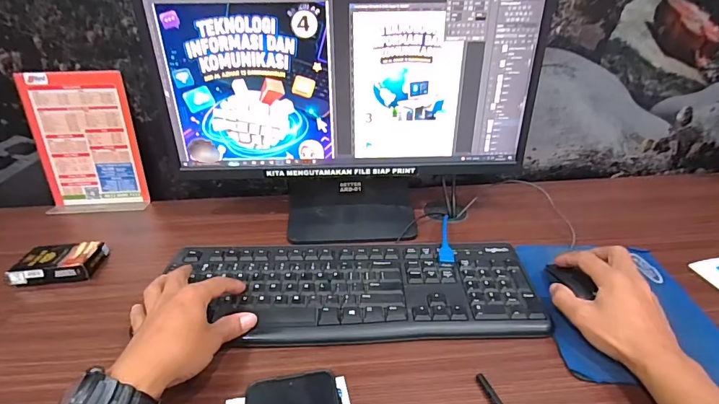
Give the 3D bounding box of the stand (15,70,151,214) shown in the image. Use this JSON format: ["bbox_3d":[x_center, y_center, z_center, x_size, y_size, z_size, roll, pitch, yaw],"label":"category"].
[{"bbox_3d":[-0.425,-0.089,0.636,0.145,0.209,0.053,-5,31,-6],"label":"stand"}]

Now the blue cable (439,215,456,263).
[{"bbox_3d":[0.116,0.047,0.539,0.019,0.015,0.101,5,30,10],"label":"blue cable"}]

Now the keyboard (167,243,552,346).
[{"bbox_3d":[-0.009,0.100,0.482,0.411,0.020,0.162,2,30,4],"label":"keyboard"}]

